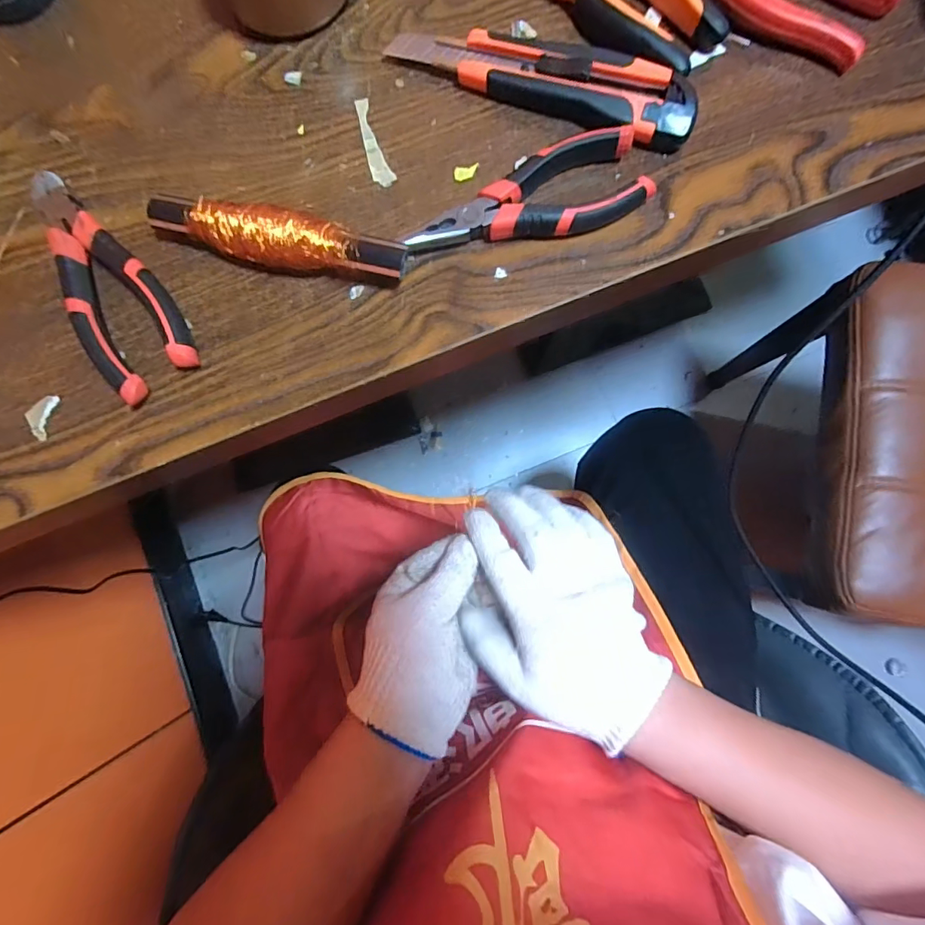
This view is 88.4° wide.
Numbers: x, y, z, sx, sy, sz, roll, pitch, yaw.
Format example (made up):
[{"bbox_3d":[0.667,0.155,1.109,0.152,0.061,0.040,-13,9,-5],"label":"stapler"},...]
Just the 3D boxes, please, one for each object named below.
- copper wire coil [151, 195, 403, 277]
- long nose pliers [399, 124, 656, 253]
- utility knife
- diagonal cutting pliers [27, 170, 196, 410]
[{"bbox_3d":[-0.107,-0.128,0.277,0.149,0.024,0.033,16,84,5],"label":"copper wire coil"},{"bbox_3d":[0.036,-0.147,0.277,0.140,0.018,0.049,-22,83,0],"label":"long nose pliers"},{"bbox_3d":[0.047,-0.229,0.281,0.181,0.019,0.036,19,85,5],"label":"utility knife"},{"bbox_3d":[-0.214,-0.107,0.279,0.054,0.018,0.148,-35,83,-2],"label":"diagonal cutting pliers"}]

